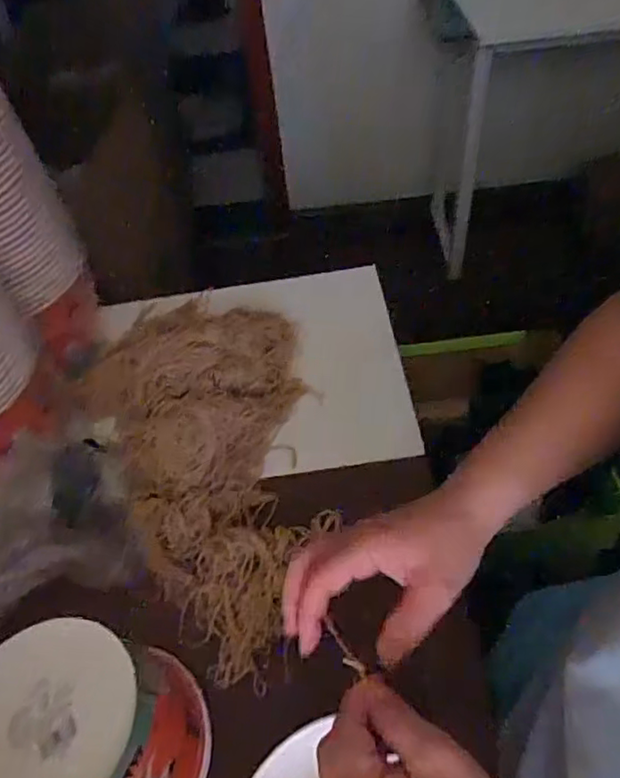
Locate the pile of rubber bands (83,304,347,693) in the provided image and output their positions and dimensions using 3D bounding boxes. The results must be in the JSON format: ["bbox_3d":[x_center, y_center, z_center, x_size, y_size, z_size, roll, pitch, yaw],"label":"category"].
[{"bbox_3d":[-0.087,0.053,0.637,0.271,0.071,0.416,-23,51,-13],"label":"pile of rubber bands"}]

